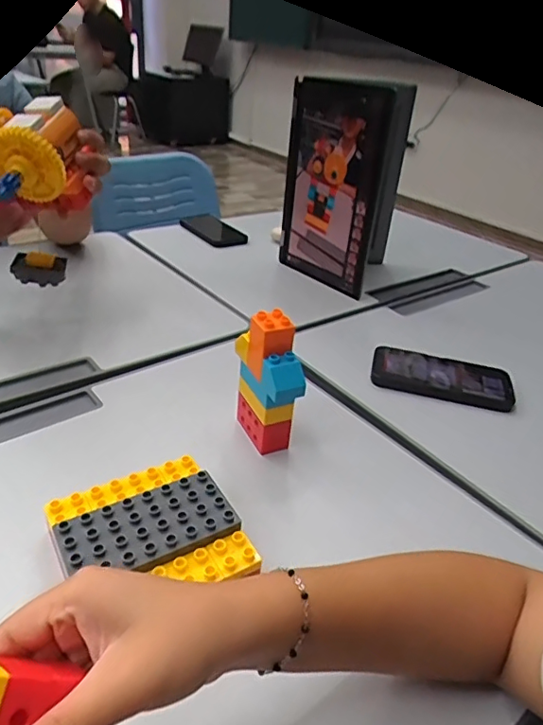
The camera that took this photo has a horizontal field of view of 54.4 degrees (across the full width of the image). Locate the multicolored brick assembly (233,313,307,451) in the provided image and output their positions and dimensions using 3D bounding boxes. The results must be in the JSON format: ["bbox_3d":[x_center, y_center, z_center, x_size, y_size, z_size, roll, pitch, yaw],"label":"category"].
[{"bbox_3d":[-0.003,0.020,0.530,0.031,0.141,0.087,-11,34,-27],"label":"multicolored brick assembly"}]

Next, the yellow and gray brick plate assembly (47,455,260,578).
[{"bbox_3d":[-0.096,0.137,0.416,0.132,0.038,0.132,-13,37,-28],"label":"yellow and gray brick plate assembly"}]

